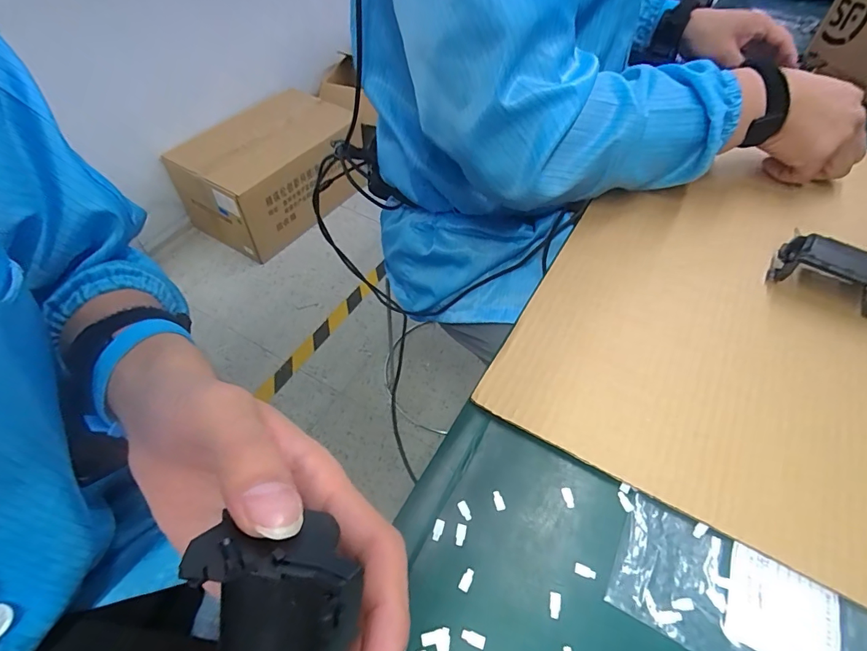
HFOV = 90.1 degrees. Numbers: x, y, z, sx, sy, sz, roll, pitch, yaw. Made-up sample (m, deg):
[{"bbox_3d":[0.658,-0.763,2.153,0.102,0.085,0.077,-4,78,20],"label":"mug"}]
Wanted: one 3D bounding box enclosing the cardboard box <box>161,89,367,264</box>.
[{"bbox_3d":[-0.487,-0.474,1.384,0.338,0.295,0.527,34,59,21],"label":"cardboard box"}]

